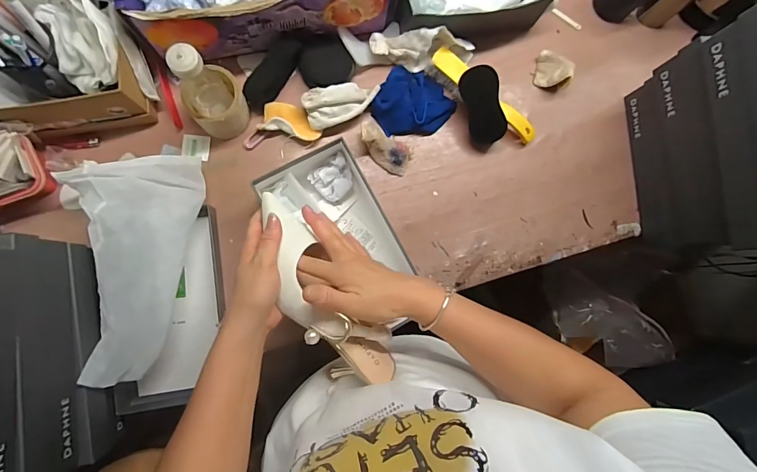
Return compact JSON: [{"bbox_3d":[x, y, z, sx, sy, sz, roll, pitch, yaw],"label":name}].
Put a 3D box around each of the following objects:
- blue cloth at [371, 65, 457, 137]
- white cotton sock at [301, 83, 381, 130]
[{"bbox_3d":[0.061,-0.231,0.690,0.126,0.032,0.121,34,83,-2],"label":"blue cloth"},{"bbox_3d":[-0.060,-0.224,0.657,0.124,0.024,0.060,-17,87,-7],"label":"white cotton sock"}]

